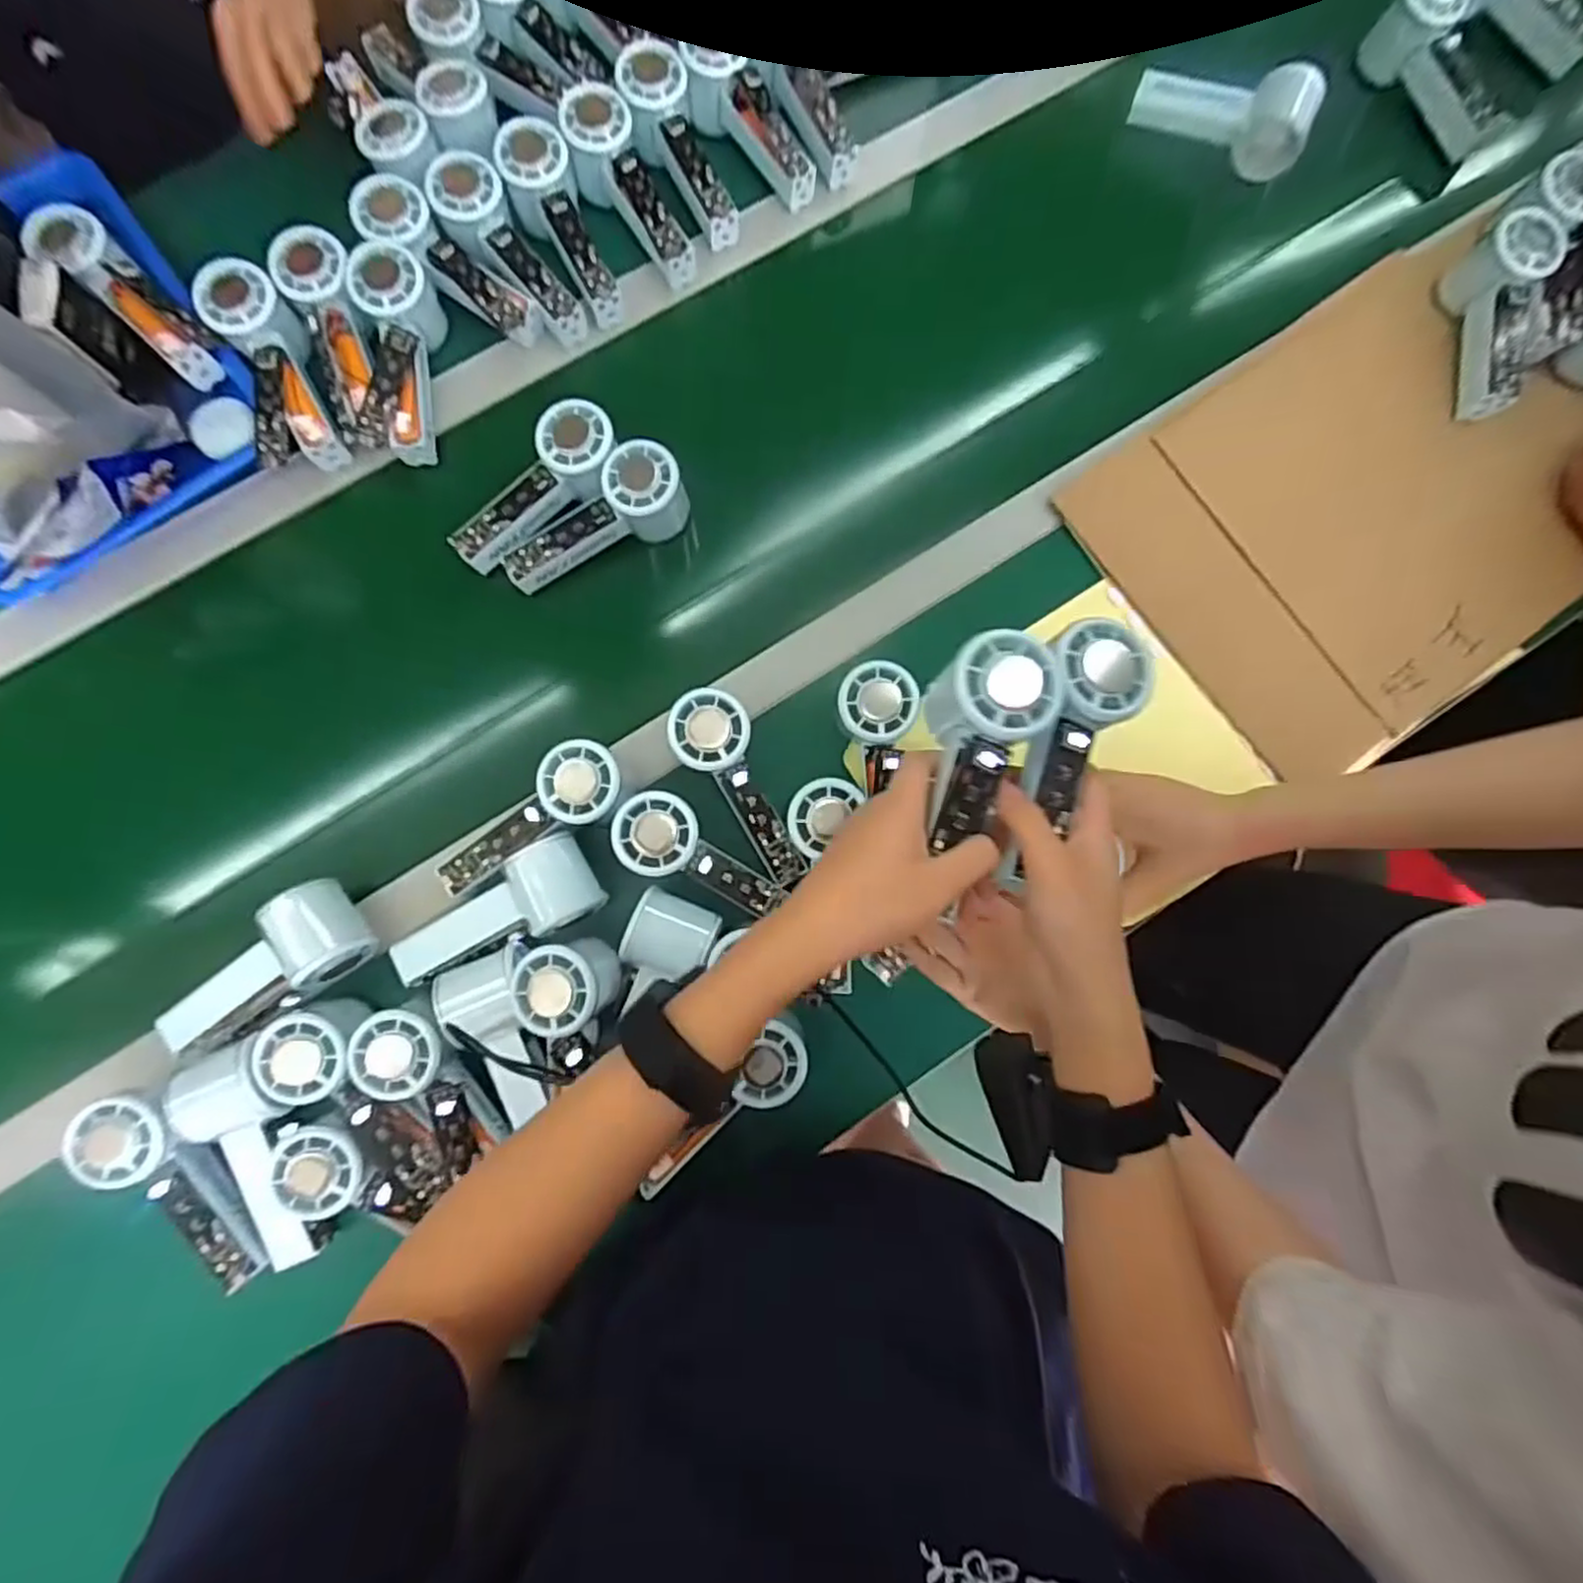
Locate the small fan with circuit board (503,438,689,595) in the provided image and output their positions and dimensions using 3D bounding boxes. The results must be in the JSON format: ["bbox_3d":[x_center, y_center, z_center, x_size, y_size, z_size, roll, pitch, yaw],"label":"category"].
[{"bbox_3d":[-0.156,-0.210,0.570,0.149,0.068,0.059,-25,84,-5],"label":"small fan with circuit board"}]

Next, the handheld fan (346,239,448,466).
[{"bbox_3d":[-0.315,-0.345,0.581,0.056,0.048,0.158,2,95,-2],"label":"handheld fan"}]

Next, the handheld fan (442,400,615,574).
[{"bbox_3d":[-0.196,-0.232,0.568,0.149,0.042,0.056,-44,86,7],"label":"handheld fan"}]

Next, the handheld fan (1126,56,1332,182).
[{"bbox_3d":[0.386,-0.607,0.638,0.145,0.052,0.064,33,83,2],"label":"handheld fan"}]

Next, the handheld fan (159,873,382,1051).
[{"bbox_3d":[-0.361,0.124,0.508,0.127,0.054,0.074,-40,86,-6],"label":"handheld fan"}]

